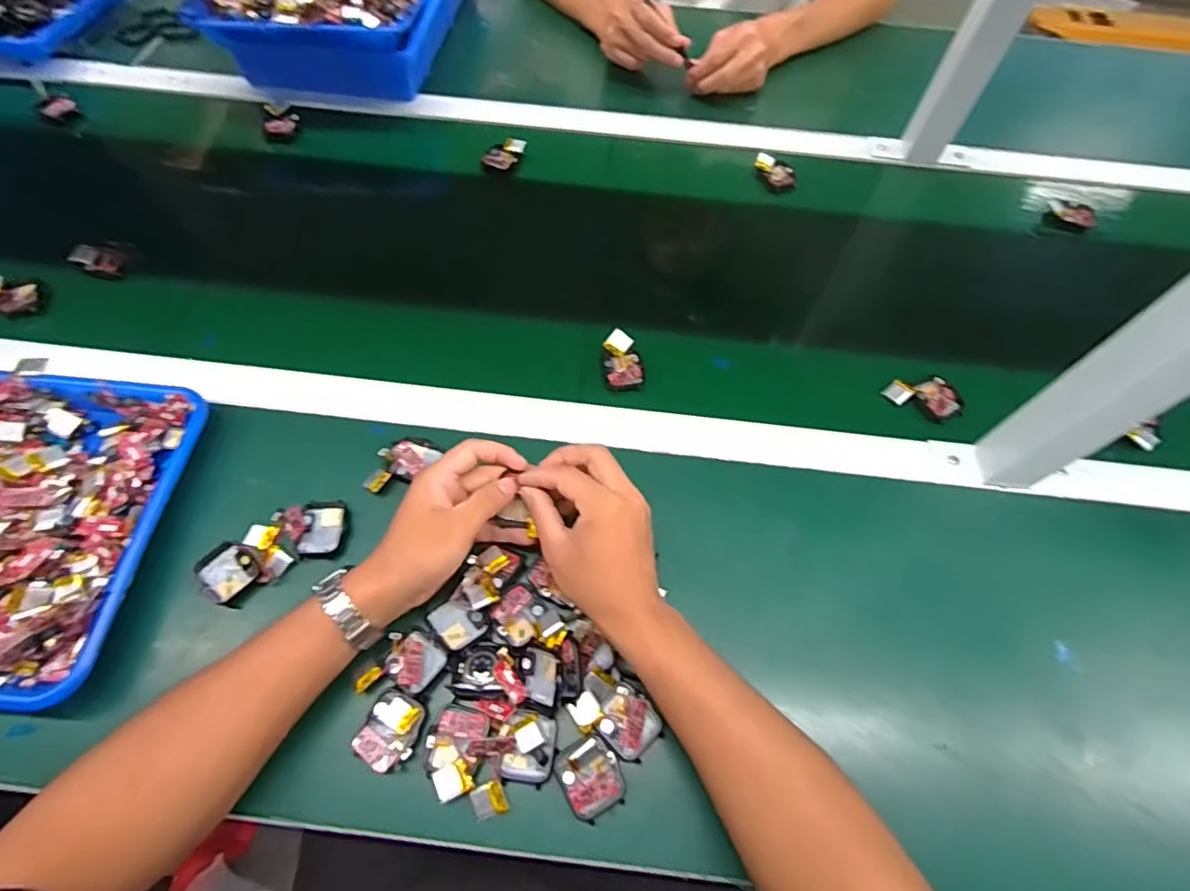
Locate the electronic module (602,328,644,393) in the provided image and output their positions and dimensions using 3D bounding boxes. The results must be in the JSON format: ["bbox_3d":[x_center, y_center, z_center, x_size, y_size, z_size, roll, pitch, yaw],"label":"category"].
[{"bbox_3d":[0.027,-0.079,0.542,0.036,0.019,0.058,-3,62,-3],"label":"electronic module"}]

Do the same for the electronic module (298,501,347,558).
[{"bbox_3d":[-0.214,0.066,0.457,0.032,0.009,0.044,-1,62,-2],"label":"electronic module"}]

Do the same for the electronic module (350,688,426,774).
[{"bbox_3d":[-0.139,0.194,0.391,0.037,0.005,0.047,23,64,10],"label":"electronic module"}]

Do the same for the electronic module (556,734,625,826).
[{"bbox_3d":[-0.002,0.219,0.379,0.038,0.017,0.045,-27,66,-15],"label":"electronic module"}]

